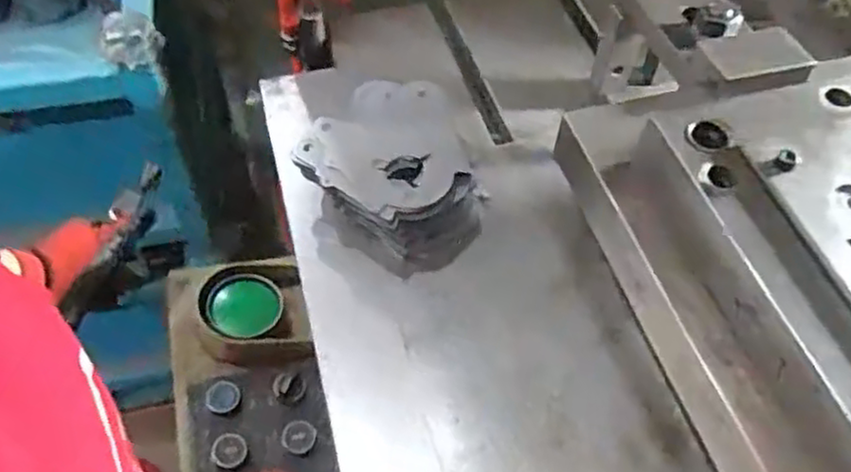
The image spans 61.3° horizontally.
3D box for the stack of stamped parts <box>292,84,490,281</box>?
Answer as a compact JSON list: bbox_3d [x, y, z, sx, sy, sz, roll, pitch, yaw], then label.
[{"bbox_3d":[-0.022,-0.061,0.673,0.168,0.081,0.148,33,59,20],"label":"stack of stamped parts"}]

